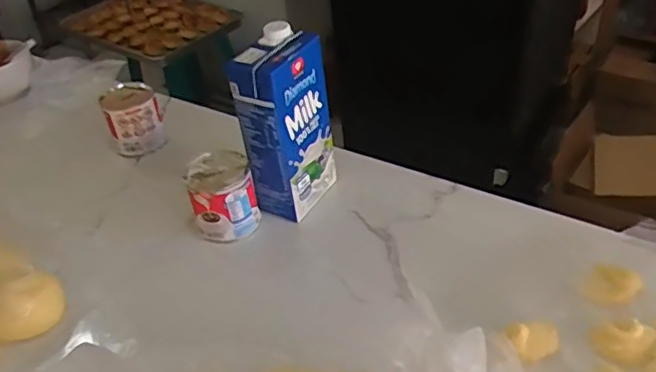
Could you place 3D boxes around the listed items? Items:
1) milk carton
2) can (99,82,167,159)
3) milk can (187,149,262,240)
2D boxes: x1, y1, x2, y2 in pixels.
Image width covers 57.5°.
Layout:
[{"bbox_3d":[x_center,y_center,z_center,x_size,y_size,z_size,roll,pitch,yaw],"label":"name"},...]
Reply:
[{"bbox_3d":[-0.044,-0.064,0.648,0.052,0.194,0.099,19,46,29],"label":"milk carton"},{"bbox_3d":[-0.256,-0.089,0.791,0.071,0.084,0.069,-15,39,-10],"label":"can"},{"bbox_3d":[-0.120,0.011,0.688,0.070,0.084,0.074,-4,39,4],"label":"milk can"}]

